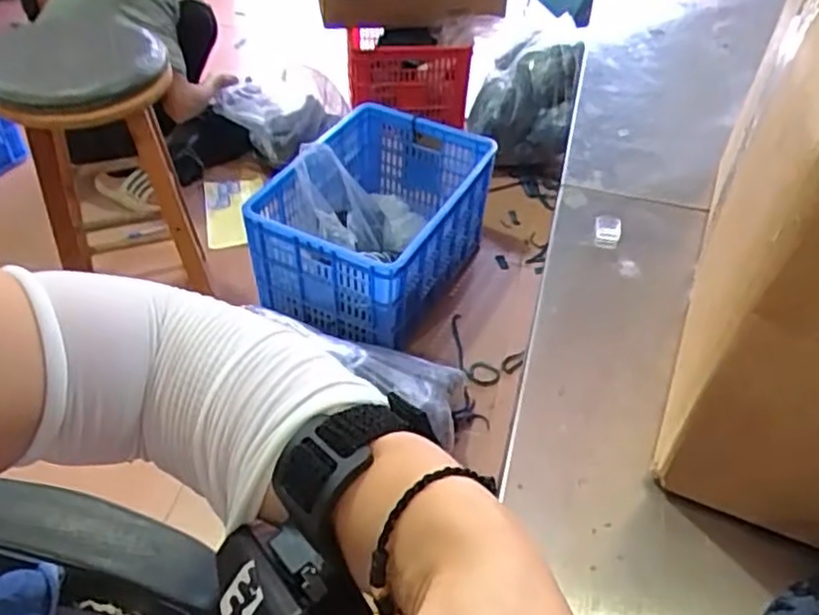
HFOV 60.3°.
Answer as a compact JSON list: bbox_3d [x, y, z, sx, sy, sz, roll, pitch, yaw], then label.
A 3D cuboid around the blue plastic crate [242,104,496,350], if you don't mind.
[{"bbox_3d":[-0.078,-0.196,1.526,0.376,0.305,0.488,21,48,17],"label":"blue plastic crate"}]

